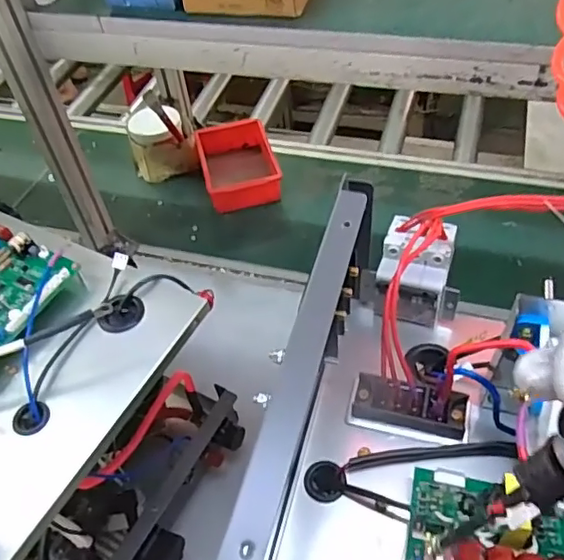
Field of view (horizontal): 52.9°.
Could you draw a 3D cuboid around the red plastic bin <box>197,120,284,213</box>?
[{"bbox_3d":[-0.081,-0.212,1.060,0.137,0.069,0.196,-11,49,-3],"label":"red plastic bin"}]

